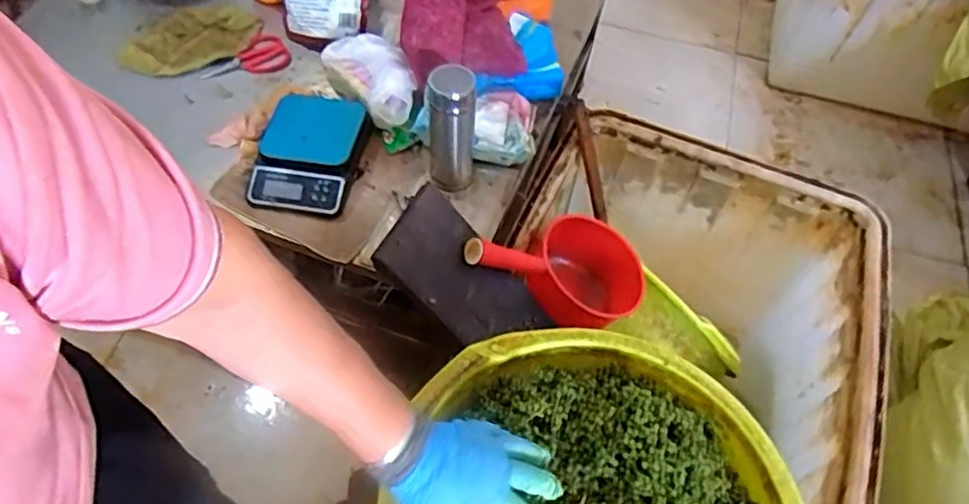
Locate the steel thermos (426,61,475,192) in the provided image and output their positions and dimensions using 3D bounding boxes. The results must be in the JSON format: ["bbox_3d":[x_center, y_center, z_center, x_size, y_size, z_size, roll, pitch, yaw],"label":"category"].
[{"bbox_3d":[-0.052,-0.181,1.013,0.072,0.237,0.061,6,55,-1],"label":"steel thermos"}]

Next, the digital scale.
[{"bbox_3d":[-0.282,-0.161,1.061,0.168,0.046,0.223,5,55,-2],"label":"digital scale"}]

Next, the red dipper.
[{"bbox_3d":[0.096,0.027,0.963,0.303,0.101,0.169,-4,52,-39],"label":"red dipper"}]

